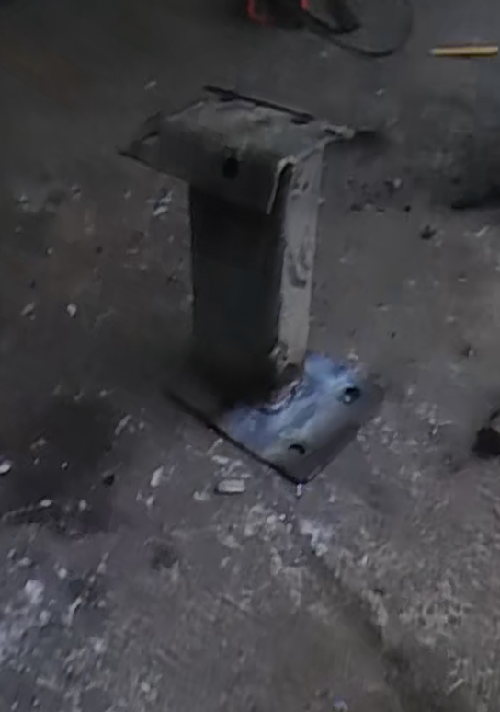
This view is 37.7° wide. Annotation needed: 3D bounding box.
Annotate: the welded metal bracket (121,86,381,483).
[{"bbox_3d":[0.009,-0.065,0.609,0.216,0.240,0.143,32,53,27],"label":"welded metal bracket"}]

